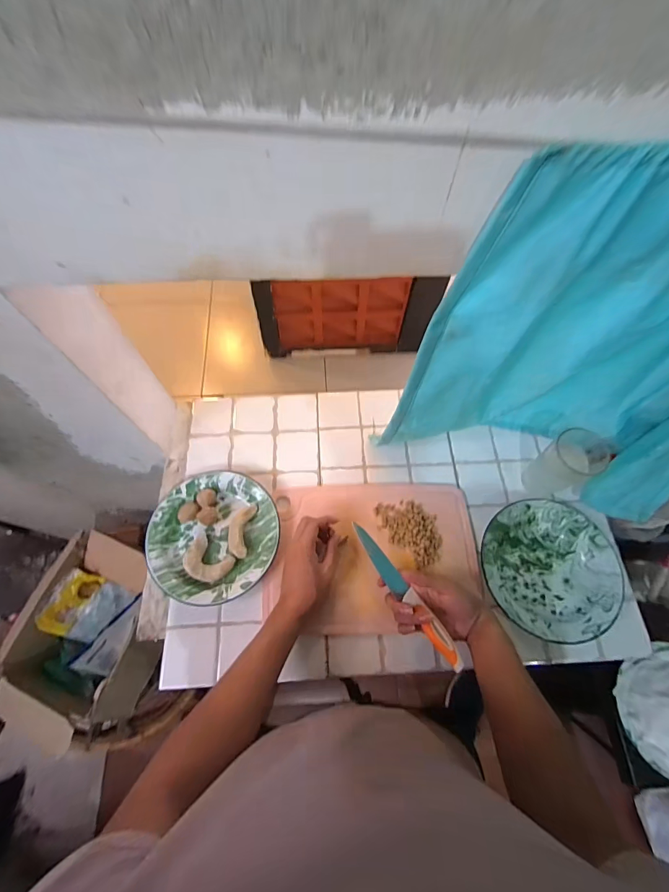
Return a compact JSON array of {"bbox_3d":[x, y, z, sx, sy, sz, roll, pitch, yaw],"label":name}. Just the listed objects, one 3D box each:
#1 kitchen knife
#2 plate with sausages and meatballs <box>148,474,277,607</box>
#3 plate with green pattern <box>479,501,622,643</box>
[{"bbox_3d":[0.101,0.214,0.565,0.028,0.015,0.243,-32,59,-14],"label":"kitchen knife"},{"bbox_3d":[-0.198,0.146,0.633,0.203,0.032,0.209,0,67,-1],"label":"plate with sausages and meatballs"},{"bbox_3d":[0.343,0.195,0.613,0.205,0.035,0.207,0,67,-1],"label":"plate with green pattern"}]

